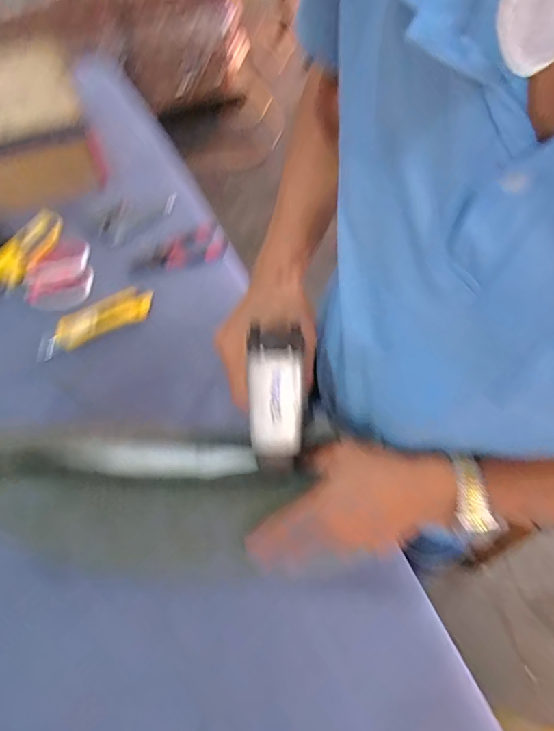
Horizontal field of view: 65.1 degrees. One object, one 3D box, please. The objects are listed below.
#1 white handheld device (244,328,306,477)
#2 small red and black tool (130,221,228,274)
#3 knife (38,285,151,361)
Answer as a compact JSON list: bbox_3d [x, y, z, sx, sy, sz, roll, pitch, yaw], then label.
[{"bbox_3d":[0.000,0.031,0.334,0.039,0.109,0.030,0,19,0],"label":"white handheld device"},{"bbox_3d":[-0.162,-0.188,0.709,0.157,0.014,0.068,-22,65,-11],"label":"small red and black tool"},{"bbox_3d":[-0.268,-0.067,0.638,0.174,0.014,0.052,-27,66,-13],"label":"knife"}]

